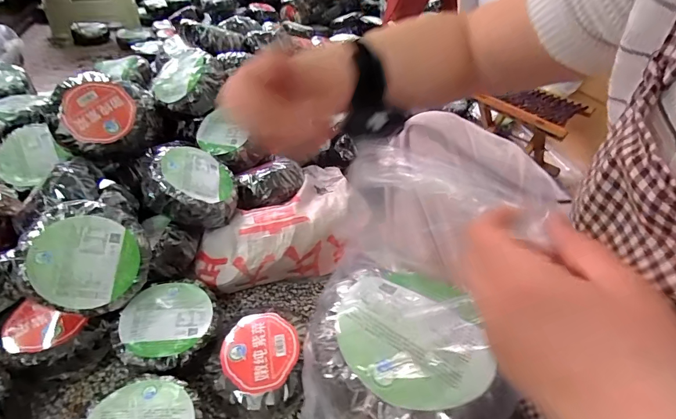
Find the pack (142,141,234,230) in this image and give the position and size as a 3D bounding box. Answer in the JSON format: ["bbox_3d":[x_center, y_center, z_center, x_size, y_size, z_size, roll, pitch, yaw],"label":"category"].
[{"bbox_3d":[-0.315,-0.057,0.832,0.186,0.066,0.212,-18,70,-53],"label":"pack"}]

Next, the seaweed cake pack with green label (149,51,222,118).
[{"bbox_3d":[-0.394,-0.330,1.001,0.174,0.070,0.169,14,79,15],"label":"seaweed cake pack with green label"}]

